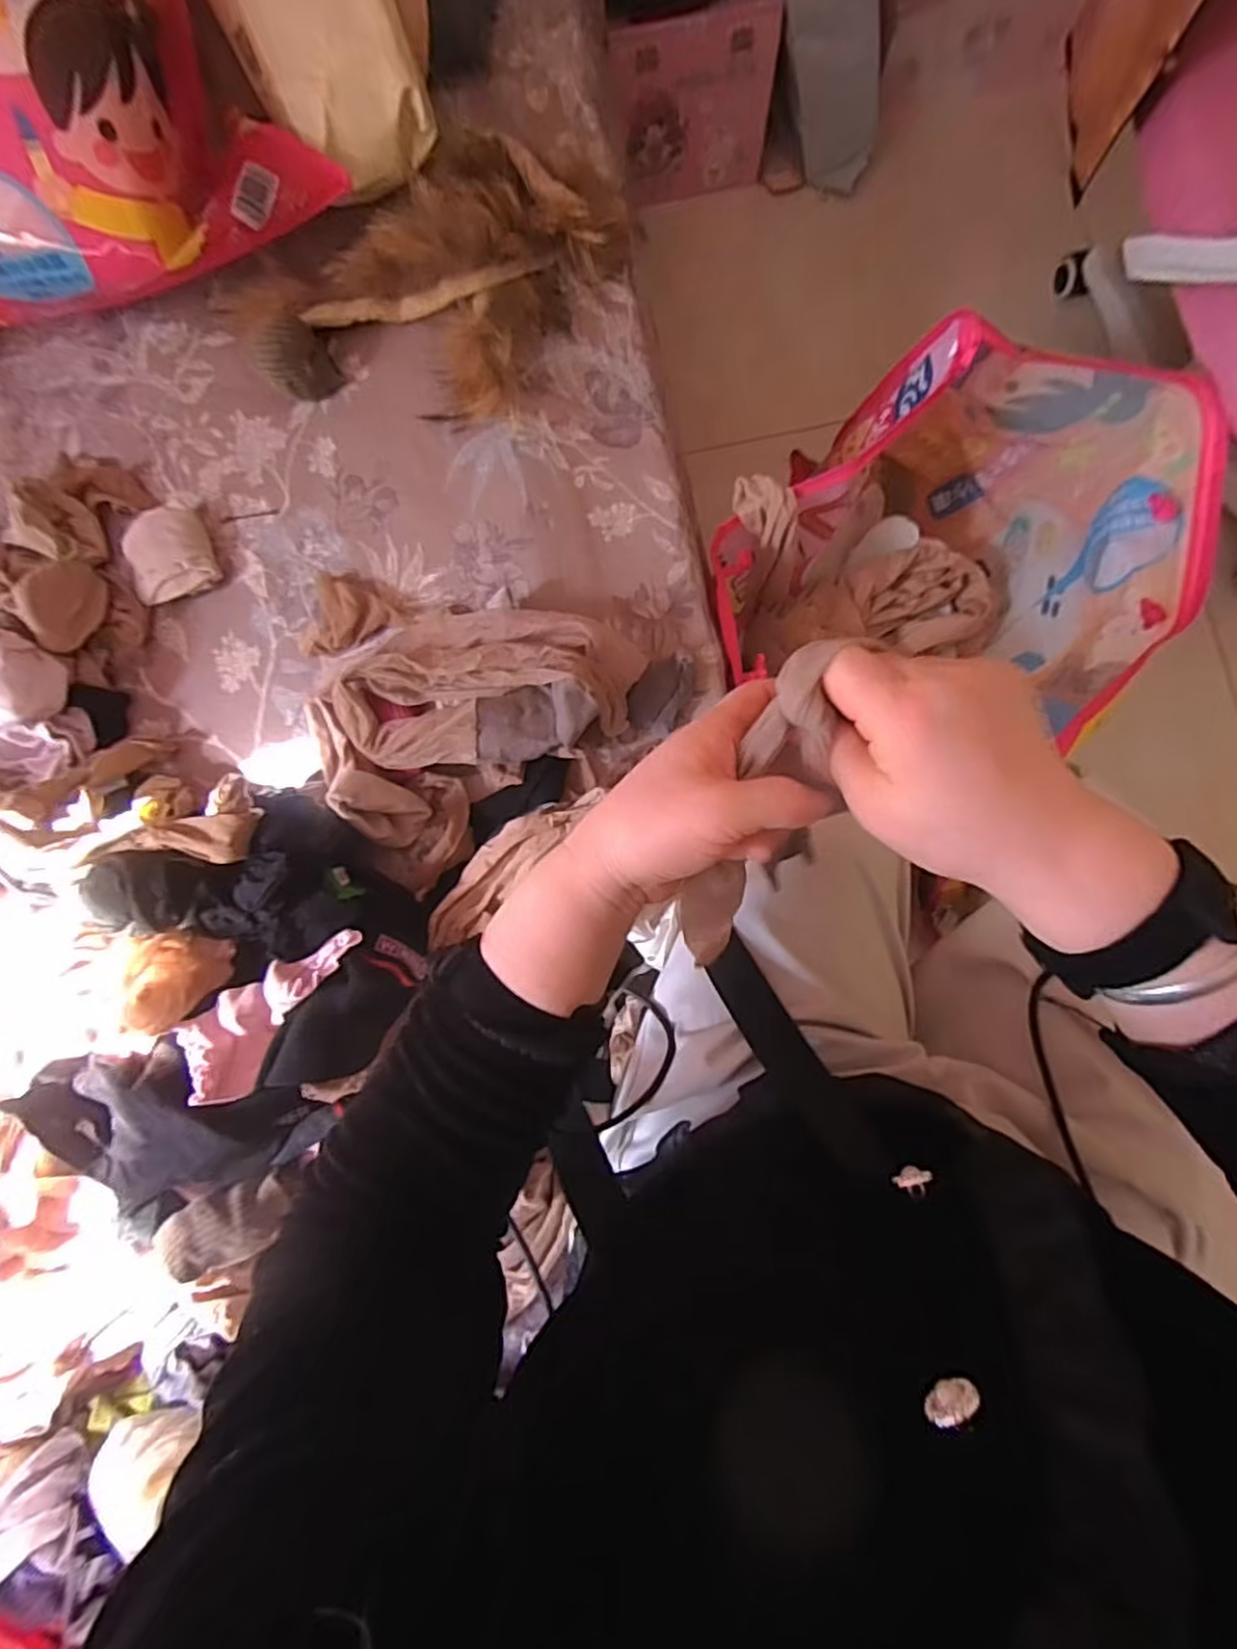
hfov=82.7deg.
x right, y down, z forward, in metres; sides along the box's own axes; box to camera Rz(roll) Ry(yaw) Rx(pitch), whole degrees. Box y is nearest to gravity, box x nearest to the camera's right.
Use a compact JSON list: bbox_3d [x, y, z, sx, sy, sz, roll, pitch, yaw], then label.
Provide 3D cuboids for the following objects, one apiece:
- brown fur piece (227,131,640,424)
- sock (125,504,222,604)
[{"bbox_3d":[-0.133,-0.460,0.598,0.343,0.073,0.198,-37,84,-3],"label":"brown fur piece"},{"bbox_3d":[-0.379,-0.227,0.595,0.064,0.034,0.071,-20,83,-1],"label":"sock"}]

